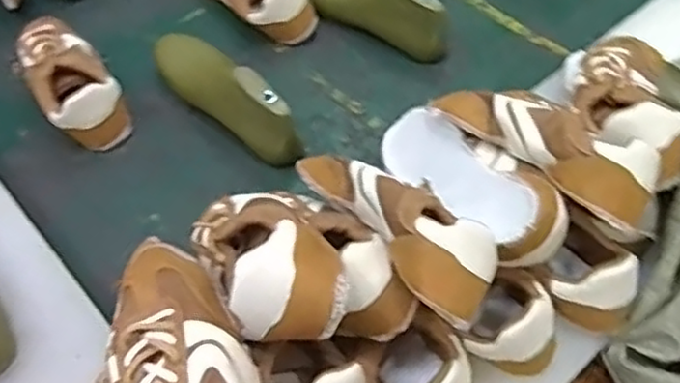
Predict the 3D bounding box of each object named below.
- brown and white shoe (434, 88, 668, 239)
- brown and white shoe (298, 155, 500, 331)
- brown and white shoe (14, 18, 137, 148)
[{"bbox_3d":[0.177,-0.053,0.622,0.073,0.067,0.229,-37,50,-22],"label":"brown and white shoe"},{"bbox_3d":[0.034,0.011,0.568,0.072,0.065,0.227,-33,45,-20],"label":"brown and white shoe"},{"bbox_3d":[-0.332,-0.143,0.844,0.085,0.065,0.217,-29,61,-18],"label":"brown and white shoe"}]

